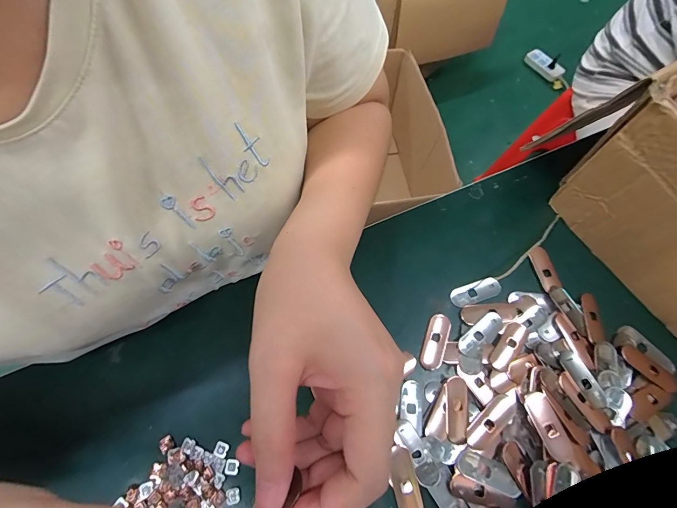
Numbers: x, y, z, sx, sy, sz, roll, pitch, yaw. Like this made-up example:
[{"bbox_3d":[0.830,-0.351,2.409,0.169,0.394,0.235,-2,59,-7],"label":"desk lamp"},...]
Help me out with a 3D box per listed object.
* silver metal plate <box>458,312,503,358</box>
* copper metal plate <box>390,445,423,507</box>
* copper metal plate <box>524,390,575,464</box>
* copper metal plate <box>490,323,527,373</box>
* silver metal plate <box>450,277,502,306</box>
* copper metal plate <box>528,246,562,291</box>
[{"bbox_3d":[0.128,0.073,0.303,0.049,0.004,0.018,-40,74,-15],"label":"silver metal plate"},{"bbox_3d":[0.051,0.176,0.258,0.018,0.004,0.049,-11,68,-5],"label":"copper metal plate"},{"bbox_3d":[0.166,0.136,0.266,0.018,0.004,0.050,-16,69,-7],"label":"copper metal plate"},{"bbox_3d":[0.151,0.081,0.297,0.016,0.005,0.051,38,72,14],"label":"copper metal plate"},{"bbox_3d":[0.131,0.036,0.322,0.049,0.006,0.019,-17,69,-7],"label":"silver metal plate"},{"bbox_3d":[0.202,0.013,0.329,0.018,0.004,0.043,-10,68,-5],"label":"copper metal plate"}]

